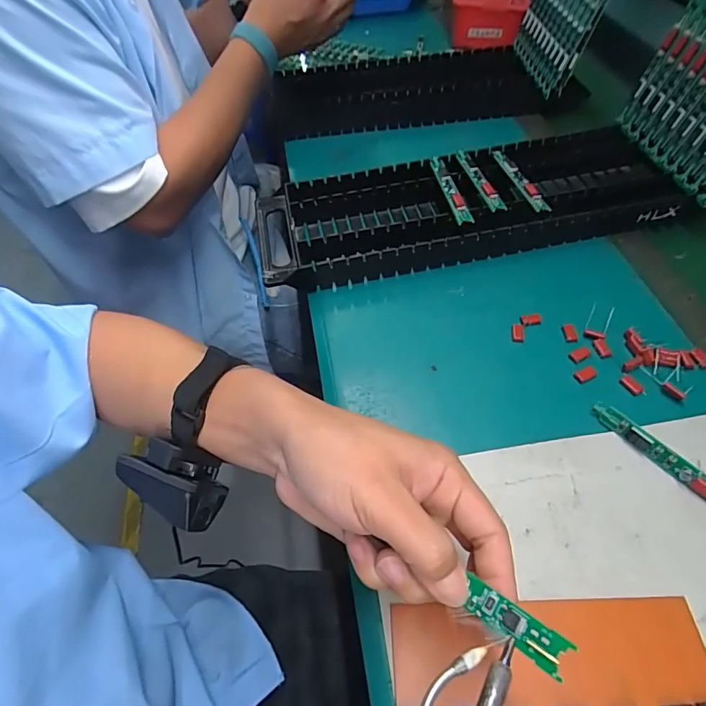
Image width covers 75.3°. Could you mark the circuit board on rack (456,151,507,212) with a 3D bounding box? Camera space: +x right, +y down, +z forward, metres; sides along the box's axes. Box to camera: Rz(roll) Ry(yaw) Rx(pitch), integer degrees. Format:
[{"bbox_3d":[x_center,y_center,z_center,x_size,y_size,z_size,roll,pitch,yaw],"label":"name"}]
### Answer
[{"bbox_3d":[0.128,-0.180,0.469,0.014,0.007,0.105,-14,53,-6],"label":"circuit board on rack"}]

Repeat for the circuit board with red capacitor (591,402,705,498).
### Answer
[{"bbox_3d":[0.214,0.073,0.314,0.011,0.011,0.108,-34,58,-20],"label":"circuit board with red capacitor"}]

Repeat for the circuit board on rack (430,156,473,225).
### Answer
[{"bbox_3d":[0.096,-0.167,0.462,0.015,0.012,0.104,-12,53,-5],"label":"circuit board on rack"}]

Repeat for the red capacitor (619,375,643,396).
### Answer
[{"bbox_3d":[0.215,0.025,0.353,0.010,0.004,0.017,-29,57,-17],"label":"red capacitor"}]

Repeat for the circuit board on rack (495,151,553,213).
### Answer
[{"bbox_3d":[0.167,-0.178,0.464,0.018,0.013,0.106,-12,53,-5],"label":"circuit board on rack"}]

